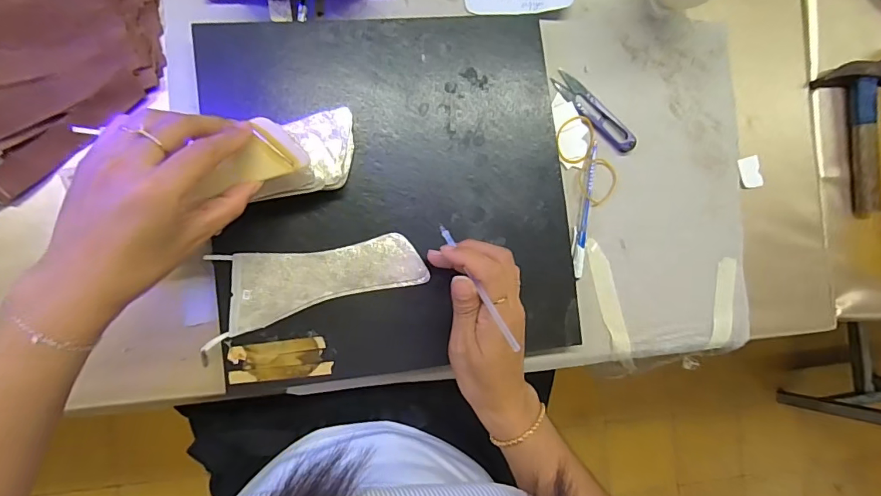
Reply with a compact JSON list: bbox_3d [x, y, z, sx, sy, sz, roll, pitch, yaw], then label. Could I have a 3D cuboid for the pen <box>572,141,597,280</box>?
[{"bbox_3d":[0.139,-0.037,0.434,0.012,0.011,0.131,9,88,-8],"label":"pen"}]

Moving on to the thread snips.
[{"bbox_3d":[0.150,-0.131,0.441,0.100,0.006,0.024,43,84,-6],"label":"thread snips"}]

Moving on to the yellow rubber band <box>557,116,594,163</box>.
[{"bbox_3d":[0.131,-0.105,0.438,0.036,0.004,0.047,19,87,-8],"label":"yellow rubber band"}]

